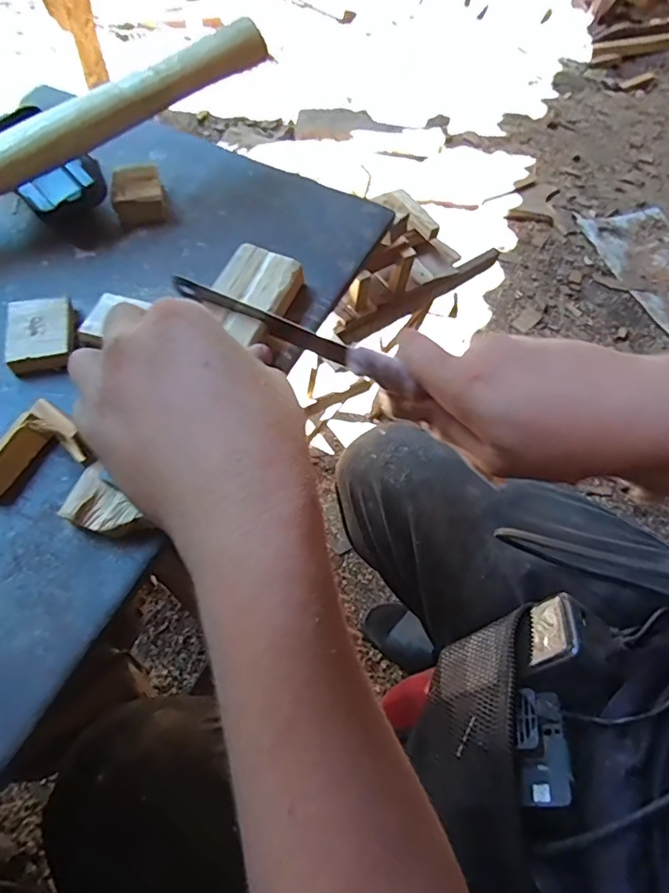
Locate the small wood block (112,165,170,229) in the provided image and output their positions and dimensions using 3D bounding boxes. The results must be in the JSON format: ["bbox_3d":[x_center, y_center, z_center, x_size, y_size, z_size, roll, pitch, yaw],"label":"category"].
[{"bbox_3d":[-0.135,-0.173,0.359,0.033,0.017,0.042,-15,63,-12],"label":"small wood block"}]

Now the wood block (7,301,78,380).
[{"bbox_3d":[-0.168,-0.064,0.301,0.035,0.012,0.045,-10,62,-9],"label":"wood block"}]

